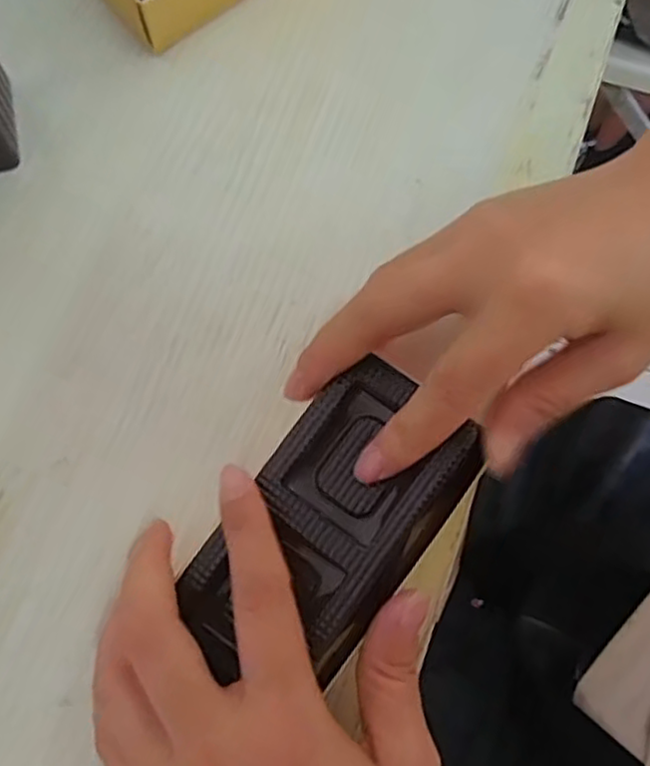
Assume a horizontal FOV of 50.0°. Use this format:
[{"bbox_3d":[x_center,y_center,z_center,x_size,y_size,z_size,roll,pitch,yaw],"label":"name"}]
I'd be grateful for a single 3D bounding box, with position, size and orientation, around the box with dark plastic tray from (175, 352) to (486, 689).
[{"bbox_3d":[0.001,0.045,0.219,0.055,0.018,0.102,37,78,9],"label":"box with dark plastic tray"}]

